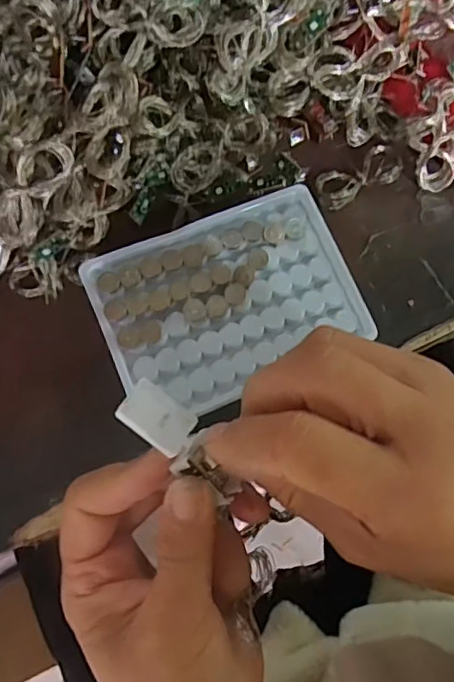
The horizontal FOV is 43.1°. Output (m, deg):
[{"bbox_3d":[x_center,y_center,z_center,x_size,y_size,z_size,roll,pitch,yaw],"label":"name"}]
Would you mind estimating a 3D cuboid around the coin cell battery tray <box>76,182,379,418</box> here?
[{"bbox_3d":[0.000,-0.022,0.299,0.127,0.012,0.093,-22,81,-8],"label":"coin cell battery tray"}]

